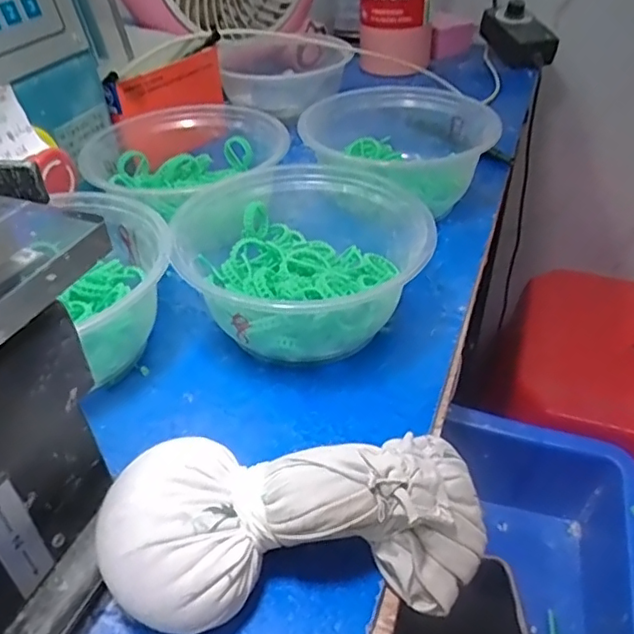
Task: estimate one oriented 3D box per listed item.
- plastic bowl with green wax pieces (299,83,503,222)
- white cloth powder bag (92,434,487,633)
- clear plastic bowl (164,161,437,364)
[{"bbox_3d":[0.047,-0.125,0.432,0.125,0.058,0.131,-1,39,1],"label":"plastic bowl with green wax pieces"},{"bbox_3d":[-0.006,0.077,0.216,0.133,0.046,0.059,-3,39,-1],"label":"white cloth powder bag"},{"bbox_3d":[-0.008,-0.030,0.330,0.128,0.061,0.117,-1,39,1],"label":"clear plastic bowl"}]

